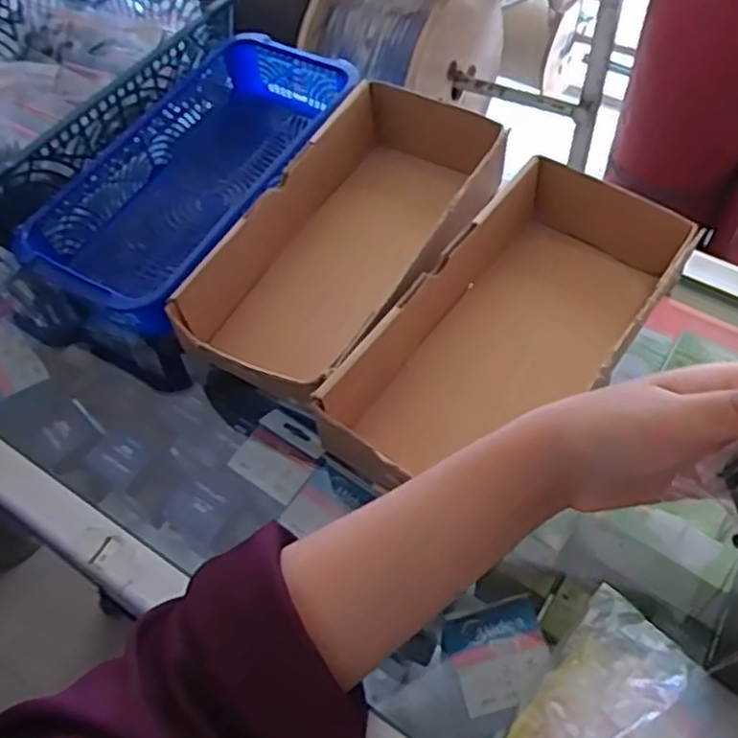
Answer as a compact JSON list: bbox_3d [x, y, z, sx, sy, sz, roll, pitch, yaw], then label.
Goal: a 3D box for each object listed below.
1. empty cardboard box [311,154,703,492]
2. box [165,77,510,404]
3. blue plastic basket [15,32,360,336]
[{"bbox_3d":[0.089,-0.021,0.444,0.122,0.056,0.244,31,64,22],"label":"empty cardboard box"},{"bbox_3d":[-0.010,-0.079,0.496,0.125,0.070,0.244,25,63,20],"label":"box"},{"bbox_3d":[-0.118,-0.139,0.552,0.147,0.072,0.276,24,62,19],"label":"blue plastic basket"}]

